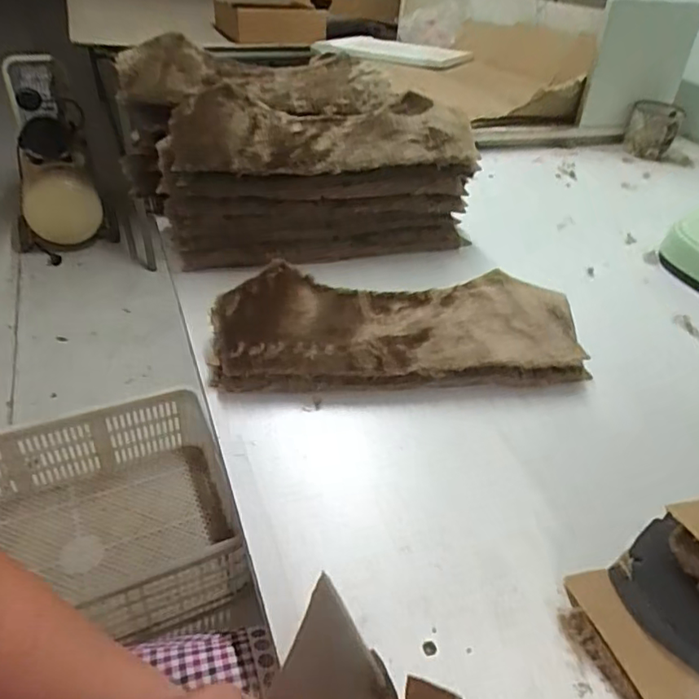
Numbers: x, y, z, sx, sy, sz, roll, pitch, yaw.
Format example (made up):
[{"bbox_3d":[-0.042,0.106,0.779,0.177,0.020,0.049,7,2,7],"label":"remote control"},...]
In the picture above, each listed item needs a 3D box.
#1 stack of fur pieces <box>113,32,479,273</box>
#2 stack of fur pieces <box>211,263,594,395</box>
[{"bbox_3d":[-0.071,-0.252,0.734,0.379,0.152,0.300,-14,43,-22],"label":"stack of fur pieces"},{"bbox_3d":[0.053,-0.025,0.558,0.358,0.068,0.130,-2,40,-8],"label":"stack of fur pieces"}]

